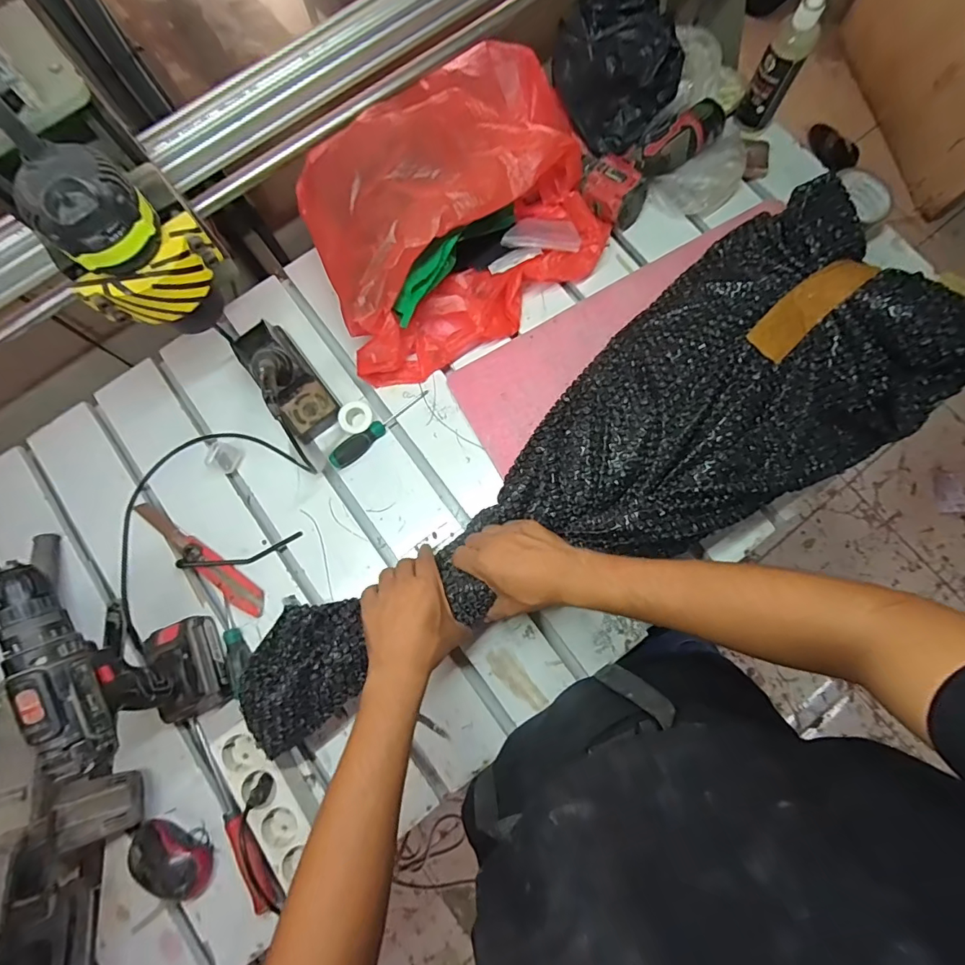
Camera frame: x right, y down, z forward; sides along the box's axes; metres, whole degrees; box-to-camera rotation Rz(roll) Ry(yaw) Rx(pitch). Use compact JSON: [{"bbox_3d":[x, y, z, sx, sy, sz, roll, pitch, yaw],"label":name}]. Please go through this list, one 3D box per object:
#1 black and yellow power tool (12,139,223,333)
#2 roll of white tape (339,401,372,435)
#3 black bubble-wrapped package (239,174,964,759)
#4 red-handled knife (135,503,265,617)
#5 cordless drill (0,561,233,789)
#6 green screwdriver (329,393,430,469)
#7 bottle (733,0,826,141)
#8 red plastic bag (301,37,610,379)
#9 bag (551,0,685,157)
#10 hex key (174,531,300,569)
[{"bbox_3d":[-0.302,-0.198,0.414,0.095,0.158,0.094,5,80,3],"label":"black and yellow power tool"},{"bbox_3d":[-0.165,-0.082,0.620,0.040,0.028,0.040,0,77,2],"label":"roll of white tape"},{"bbox_3d":[0.115,-0.008,0.517,0.846,0.088,0.276,-33,78,-2],"label":"black bubble-wrapped package"},{"bbox_3d":[-0.358,0.090,0.593,0.215,0.017,0.035,39,81,10],"label":"red-handled knife"},{"bbox_3d":[-0.359,0.178,0.477,0.071,0.214,0.176,-28,78,-5],"label":"cordless drill"},{"bbox_3d":[-0.134,-0.072,0.621,0.151,0.027,0.022,-38,79,-7],"label":"green screwdriver"},{"bbox_3d":[0.386,-0.536,0.607,0.041,0.155,0.041,-22,77,-3],"label":"bottle"},{"bbox_3d":[-0.028,-0.350,0.605,0.419,0.174,0.280,-36,79,-6],"label":"red plastic bag"},{"bbox_3d":[0.183,-0.544,0.614,0.156,0.122,0.146,-41,81,-6],"label":"bag"},{"bbox_3d":[-0.304,0.091,0.599,0.150,0.006,0.023,-13,101,-10],"label":"hex key"}]

